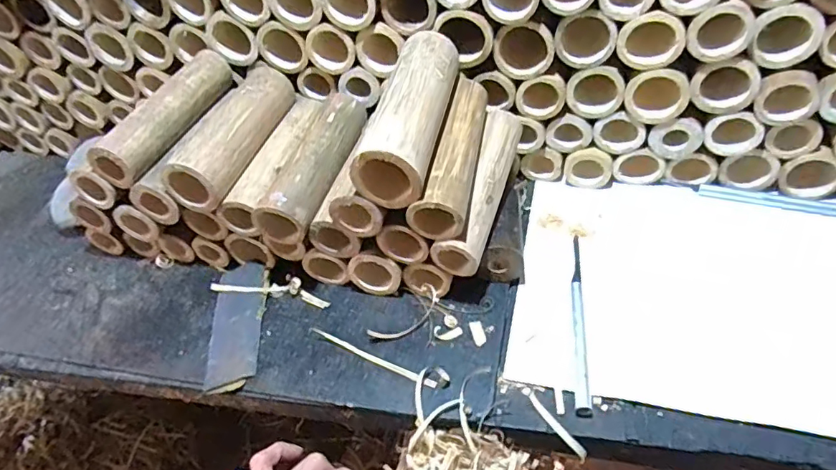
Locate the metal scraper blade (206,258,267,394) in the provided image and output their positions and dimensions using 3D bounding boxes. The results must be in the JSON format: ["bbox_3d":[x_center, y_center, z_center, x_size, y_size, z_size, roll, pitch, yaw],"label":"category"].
[{"bbox_3d":[-0.176,0.083,0.518,0.050,0.005,0.136,-13,46,-1],"label":"metal scraper blade"}]

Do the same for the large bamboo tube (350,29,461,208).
[{"bbox_3d":[-0.004,-0.112,0.471,0.052,0.053,0.180,7,51,11],"label":"large bamboo tube"}]

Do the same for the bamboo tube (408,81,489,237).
[{"bbox_3d":[0.040,-0.077,0.491,0.042,0.041,0.179,11,52,15],"label":"bamboo tube"}]

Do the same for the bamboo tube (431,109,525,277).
[{"bbox_3d":[0.065,-0.047,0.511,0.041,0.044,0.183,14,53,17],"label":"bamboo tube"}]

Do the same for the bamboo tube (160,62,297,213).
[{"bbox_3d":[-0.182,-0.110,0.540,0.053,0.057,0.183,14,53,17],"label":"bamboo tube"}]

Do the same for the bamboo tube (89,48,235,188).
[{"bbox_3d":[-0.256,-0.129,0.545,0.038,0.042,0.184,15,53,18],"label":"bamboo tube"}]

